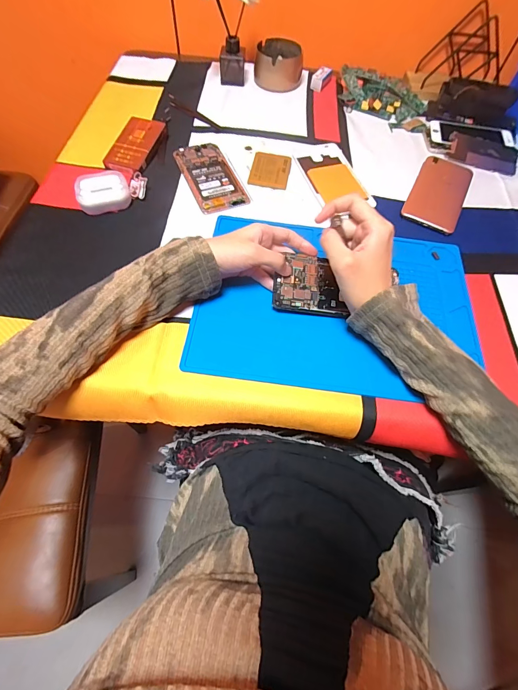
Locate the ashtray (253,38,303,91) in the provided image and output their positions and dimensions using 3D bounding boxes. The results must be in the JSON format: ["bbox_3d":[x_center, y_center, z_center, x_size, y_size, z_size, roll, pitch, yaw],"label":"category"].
[{"bbox_3d":[0.036,-0.512,0.610,0.085,0.045,0.087,6,62,0],"label":"ashtray"}]

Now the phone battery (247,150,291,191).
[{"bbox_3d":[0.017,-0.257,0.490,0.056,0.009,0.075,11,62,3],"label":"phone battery"}]

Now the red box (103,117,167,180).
[{"bbox_3d":[-0.181,-0.292,0.494,0.054,0.027,0.108,15,62,5],"label":"red box"}]

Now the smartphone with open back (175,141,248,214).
[{"bbox_3d":[-0.071,-0.243,0.482,0.066,0.008,0.141,-20,65,-13],"label":"smartphone with open back"}]

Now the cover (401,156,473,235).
[{"bbox_3d":[0.264,-0.224,0.488,0.076,0.006,0.155,25,64,10],"label":"cover"}]

